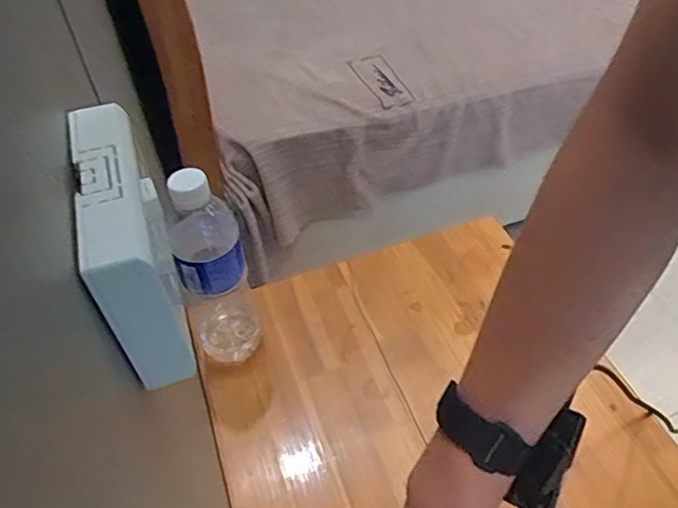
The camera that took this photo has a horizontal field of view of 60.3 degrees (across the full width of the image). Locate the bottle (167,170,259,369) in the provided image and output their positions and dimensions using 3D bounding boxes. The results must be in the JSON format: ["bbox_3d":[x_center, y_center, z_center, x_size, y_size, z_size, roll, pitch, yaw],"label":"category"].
[{"bbox_3d":[-0.121,0.015,0.556,0.066,0.220,0.079,-15,48,-10],"label":"bottle"}]

